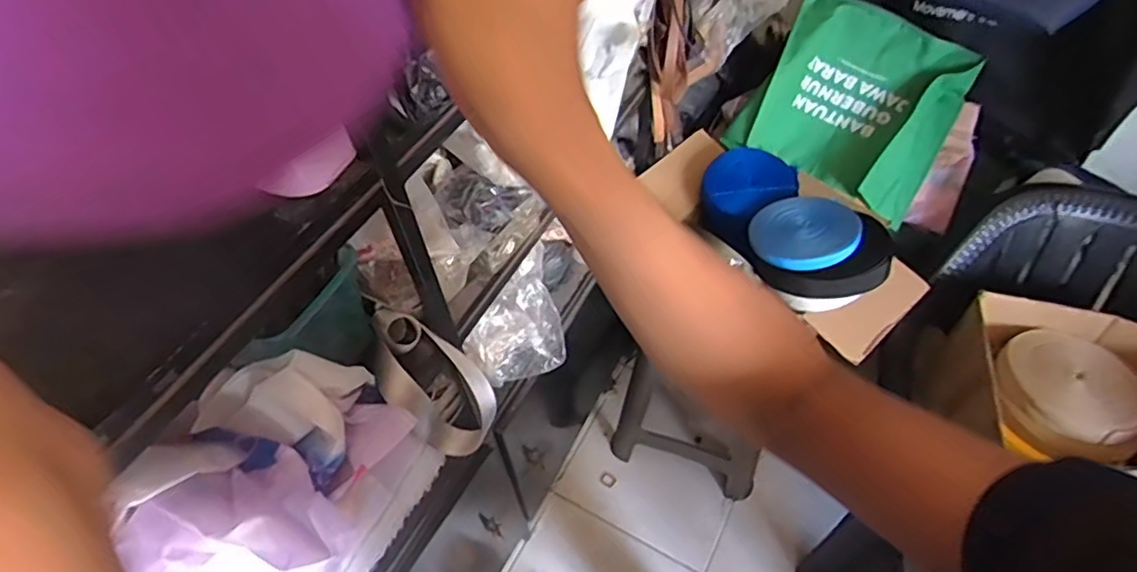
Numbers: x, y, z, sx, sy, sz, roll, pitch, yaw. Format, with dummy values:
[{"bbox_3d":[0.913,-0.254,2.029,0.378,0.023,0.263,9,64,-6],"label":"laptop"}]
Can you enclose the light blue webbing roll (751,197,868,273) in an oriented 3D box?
[{"bbox_3d":[0.389,-0.091,1.025,0.166,0.046,0.169,23,59,18],"label":"light blue webbing roll"}]

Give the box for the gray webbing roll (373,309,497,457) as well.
[{"bbox_3d":[-0.158,0.112,0.709,0.098,0.052,0.197,-44,103,-28],"label":"gray webbing roll"}]

